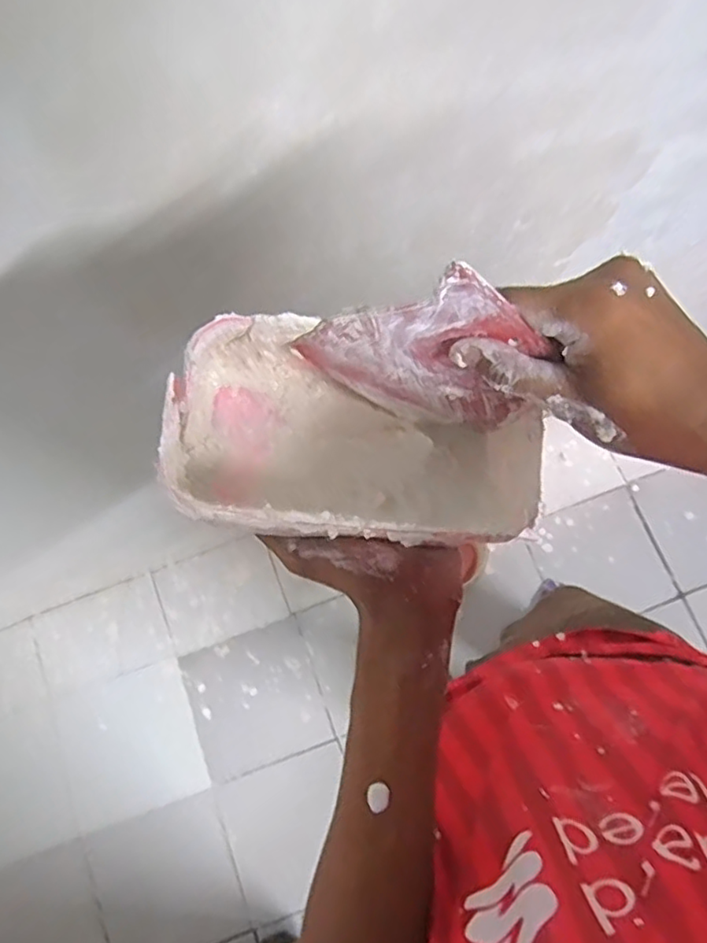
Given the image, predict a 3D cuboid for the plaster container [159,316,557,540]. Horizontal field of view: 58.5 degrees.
[{"bbox_3d":[-0.003,-0.007,0.325,0.186,0.090,0.097,17,76,4],"label":"plaster container"}]

